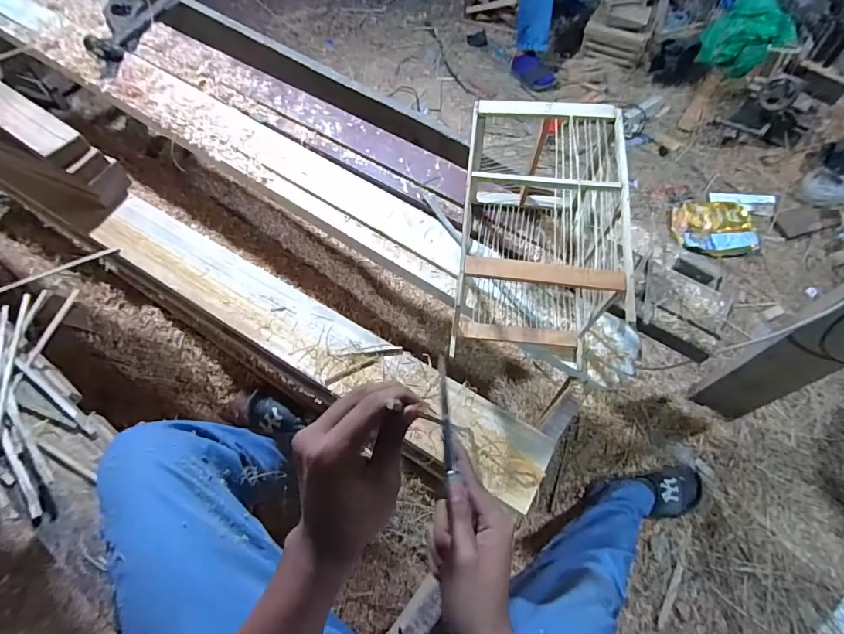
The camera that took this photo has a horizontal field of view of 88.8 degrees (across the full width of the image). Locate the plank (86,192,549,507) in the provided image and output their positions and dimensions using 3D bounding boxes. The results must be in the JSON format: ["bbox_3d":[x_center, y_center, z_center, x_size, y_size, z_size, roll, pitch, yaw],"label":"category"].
[{"bbox_3d":[-0.212,0.013,0.715,0.886,0.025,0.118,29,65,16],"label":"plank"}]

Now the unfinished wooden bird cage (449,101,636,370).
[{"bbox_3d":[0.188,-0.132,0.697,0.242,0.255,0.368,6,61,4],"label":"unfinished wooden bird cage"}]

